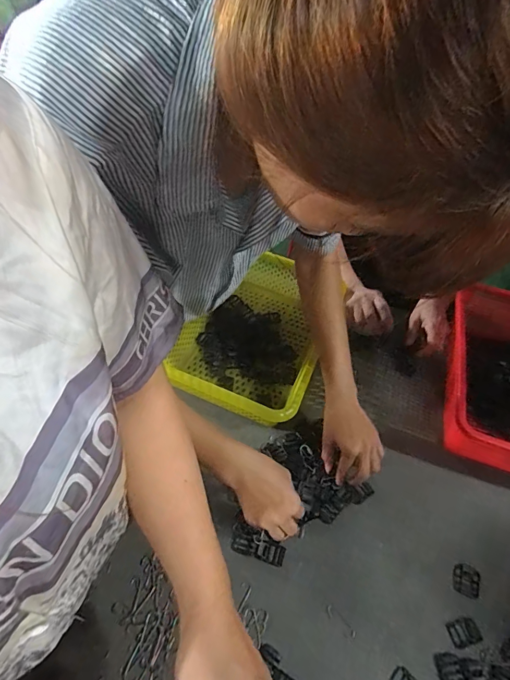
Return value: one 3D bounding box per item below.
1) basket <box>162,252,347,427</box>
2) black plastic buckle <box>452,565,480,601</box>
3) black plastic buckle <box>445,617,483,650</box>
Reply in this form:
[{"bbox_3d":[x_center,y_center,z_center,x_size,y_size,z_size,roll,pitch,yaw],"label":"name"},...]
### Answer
[{"bbox_3d":[0.009,-0.012,0.745,0.245,0.085,0.354,22,52,12],"label":"basket"},{"bbox_3d":[0.293,0.332,0.543,0.035,0.004,0.039,21,52,12],"label":"black plastic buckle"},{"bbox_3d":[0.270,0.377,0.506,0.039,0.004,0.029,-8,52,-11],"label":"black plastic buckle"}]

